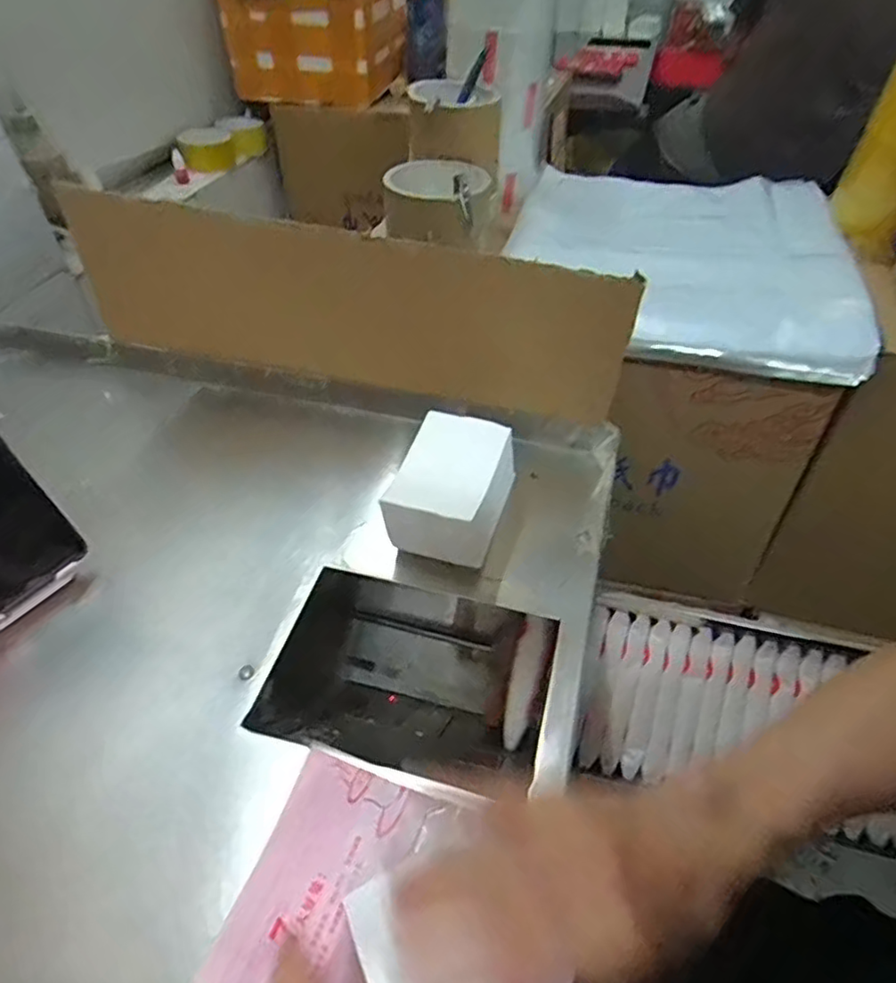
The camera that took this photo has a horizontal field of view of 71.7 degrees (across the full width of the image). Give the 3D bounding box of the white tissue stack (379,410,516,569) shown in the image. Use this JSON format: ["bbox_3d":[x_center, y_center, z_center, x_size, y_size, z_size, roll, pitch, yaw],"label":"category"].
[{"bbox_3d":[0.008,-0.001,0.465,0.075,0.061,0.111,12,47,12],"label":"white tissue stack"}]

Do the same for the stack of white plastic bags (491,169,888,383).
[{"bbox_3d":[0.237,-0.259,0.666,0.326,0.055,0.371,8,46,9],"label":"stack of white plastic bags"}]

